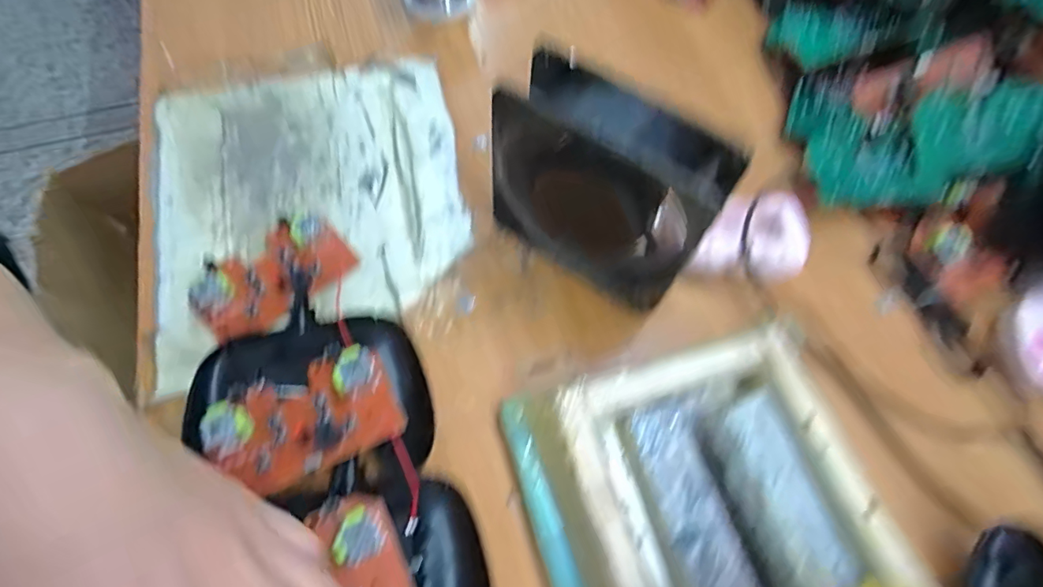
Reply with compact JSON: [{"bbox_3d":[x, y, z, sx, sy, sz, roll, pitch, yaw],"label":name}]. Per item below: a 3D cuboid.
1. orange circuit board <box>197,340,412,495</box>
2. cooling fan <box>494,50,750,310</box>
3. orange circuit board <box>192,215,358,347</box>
[{"bbox_3d":[-0.107,0.063,0.254,0.086,0.021,0.053,-22,68,-13],"label":"orange circuit board"},{"bbox_3d":[0.041,-0.056,0.278,0.117,0.118,0.039,33,68,12],"label":"cooling fan"},{"bbox_3d":[-0.150,-0.010,0.304,0.091,0.015,0.061,-40,73,-19],"label":"orange circuit board"}]

